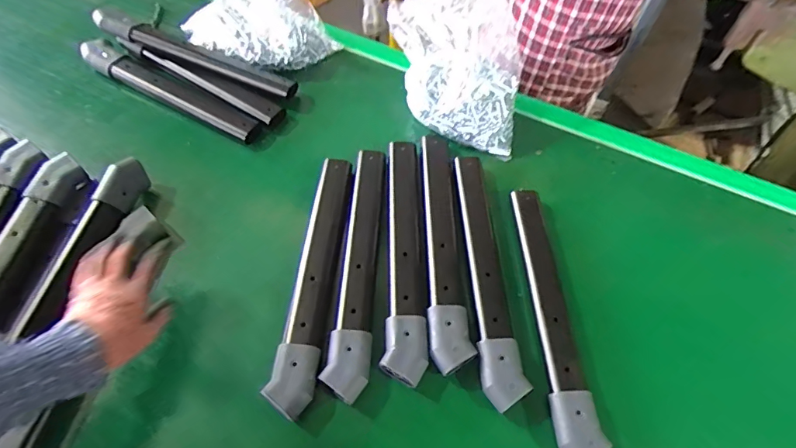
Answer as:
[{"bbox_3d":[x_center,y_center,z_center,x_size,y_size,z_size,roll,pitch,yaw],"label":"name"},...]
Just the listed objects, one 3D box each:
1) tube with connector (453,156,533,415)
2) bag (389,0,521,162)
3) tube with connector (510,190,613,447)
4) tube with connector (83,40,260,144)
[{"bbox_3d":[0.119,0.055,0.661,0.053,0.024,0.374,-1,57,-5],"label":"tube with connector"},{"bbox_3d":[0.088,-0.259,0.778,0.234,0.183,0.205,10,57,2],"label":"bag"},{"bbox_3d":[0.201,0.113,0.632,0.049,0.022,0.369,1,57,-4],"label":"tube with connector"},{"bbox_3d":[-0.397,-0.234,0.800,0.368,0.034,0.053,29,61,14],"label":"tube with connector"}]

